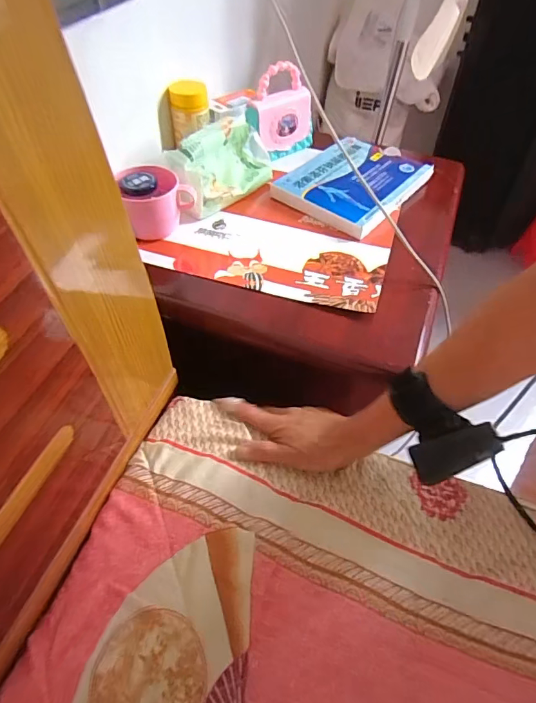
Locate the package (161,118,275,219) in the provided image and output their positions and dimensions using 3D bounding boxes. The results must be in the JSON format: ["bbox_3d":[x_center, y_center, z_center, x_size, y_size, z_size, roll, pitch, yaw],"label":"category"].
[{"bbox_3d":[-0.061,-0.251,0.591,0.076,0.076,0.163,32,57,22],"label":"package"}]

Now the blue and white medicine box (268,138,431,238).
[{"bbox_3d":[0.116,-0.250,0.641,0.172,0.026,0.206,33,57,22],"label":"blue and white medicine box"}]

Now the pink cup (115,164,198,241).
[{"bbox_3d":[-0.138,-0.186,0.549,0.090,0.058,0.074,-19,54,-17],"label":"pink cup"}]

